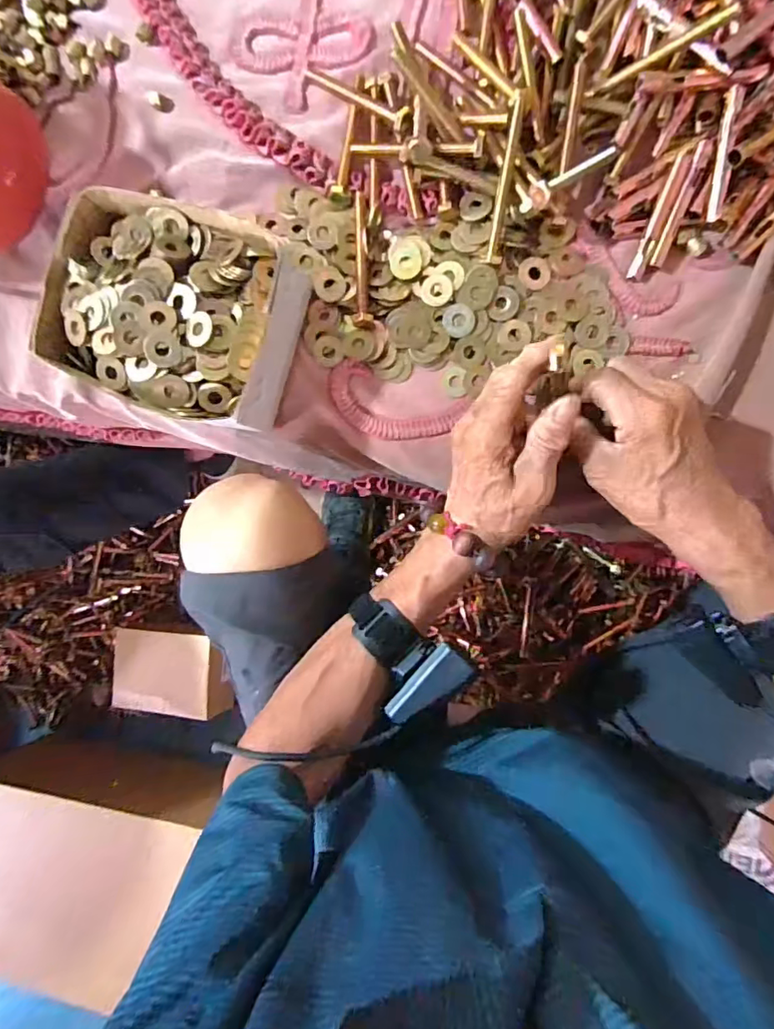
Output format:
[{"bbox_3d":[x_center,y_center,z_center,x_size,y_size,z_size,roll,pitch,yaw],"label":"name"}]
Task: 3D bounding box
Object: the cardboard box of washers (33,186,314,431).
[{"bbox_3d":[-0.162,-0.155,0.414,0.179,0.078,0.148,16,93,7],"label":"cardboard box of washers"}]

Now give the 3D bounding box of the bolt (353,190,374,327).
[{"bbox_3d":[-0.020,-0.202,0.419,0.013,0.014,0.107,-2,91,7],"label":"bolt"}]

